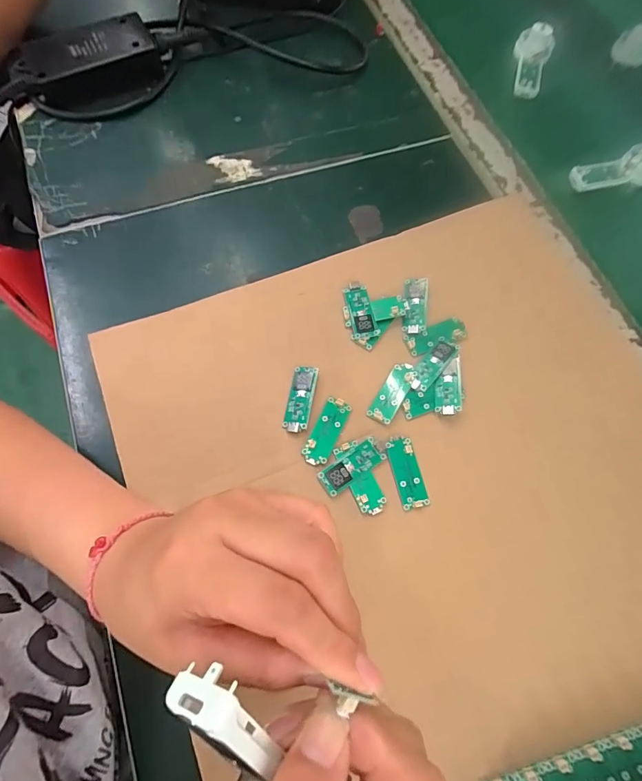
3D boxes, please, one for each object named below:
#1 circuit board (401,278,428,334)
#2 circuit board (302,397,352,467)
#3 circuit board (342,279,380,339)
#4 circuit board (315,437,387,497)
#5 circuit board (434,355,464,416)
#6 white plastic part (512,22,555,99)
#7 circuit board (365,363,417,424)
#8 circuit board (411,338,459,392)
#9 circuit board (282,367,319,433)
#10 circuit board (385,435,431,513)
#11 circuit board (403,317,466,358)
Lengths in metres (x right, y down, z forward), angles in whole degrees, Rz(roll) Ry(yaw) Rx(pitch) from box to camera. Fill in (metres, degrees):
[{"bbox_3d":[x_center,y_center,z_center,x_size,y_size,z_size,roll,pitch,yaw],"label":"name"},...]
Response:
[{"bbox_3d":[0.076,-0.070,0.337,0.019,0.006,0.049,6,69,0],"label":"circuit board"},{"bbox_3d":[0.004,0.029,0.300,0.018,0.005,0.052,24,70,7],"label":"circuit board"},{"bbox_3d":[0.031,-0.064,0.334,0.019,0.009,0.050,-11,70,-7],"label":"circuit board"},{"bbox_3d":[0.023,0.052,0.291,0.049,0.004,0.018,-33,74,-14],"label":"circuit board"},{"bbox_3d":[0.095,-0.003,0.309,0.018,0.007,0.045,2,71,13],"label":"circuit board"},{"bbox_3d":[0.230,-0.363,0.458,0.039,0.030,0.087,21,69,5],"label":"white plastic part"},{"bbox_3d":[0.054,0.002,0.313,0.018,0.005,0.050,32,71,9],"label":"circuit board"},{"bbox_3d":[0.086,-0.020,0.319,0.019,0.008,0.049,40,72,12],"label":"circuit board"},{"bbox_3d":[-0.016,0.007,0.306,0.017,0.006,0.050,11,69,2],"label":"circuit board"},{"bbox_3d":[0.060,0.057,0.292,0.019,0.004,0.049,-12,70,-7],"label":"circuit board"},{"bbox_3d":[0.091,-0.042,0.331,0.049,0.006,0.019,-17,71,-9],"label":"circuit board"}]

